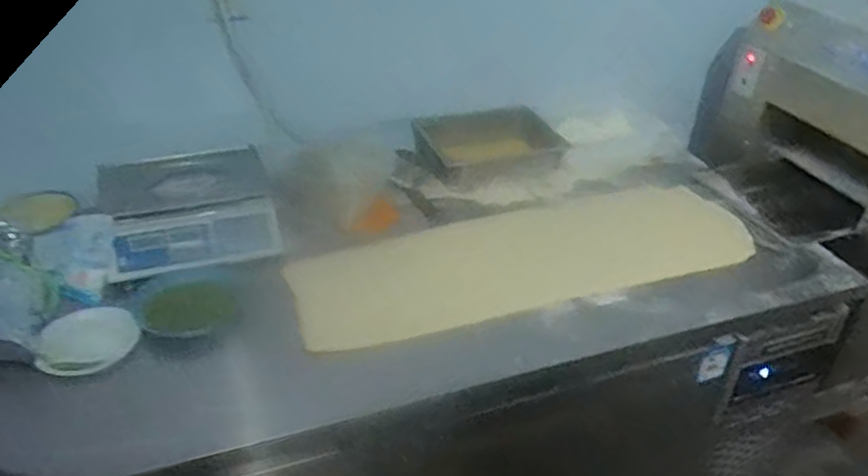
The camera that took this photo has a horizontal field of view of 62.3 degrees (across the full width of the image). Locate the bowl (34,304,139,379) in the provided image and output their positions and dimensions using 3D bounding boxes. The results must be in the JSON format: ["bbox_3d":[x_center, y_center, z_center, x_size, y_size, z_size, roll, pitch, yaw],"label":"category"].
[{"bbox_3d":[-0.626,0.194,1.303,0.163,0.061,0.163,1,35,-1],"label":"bowl"}]

